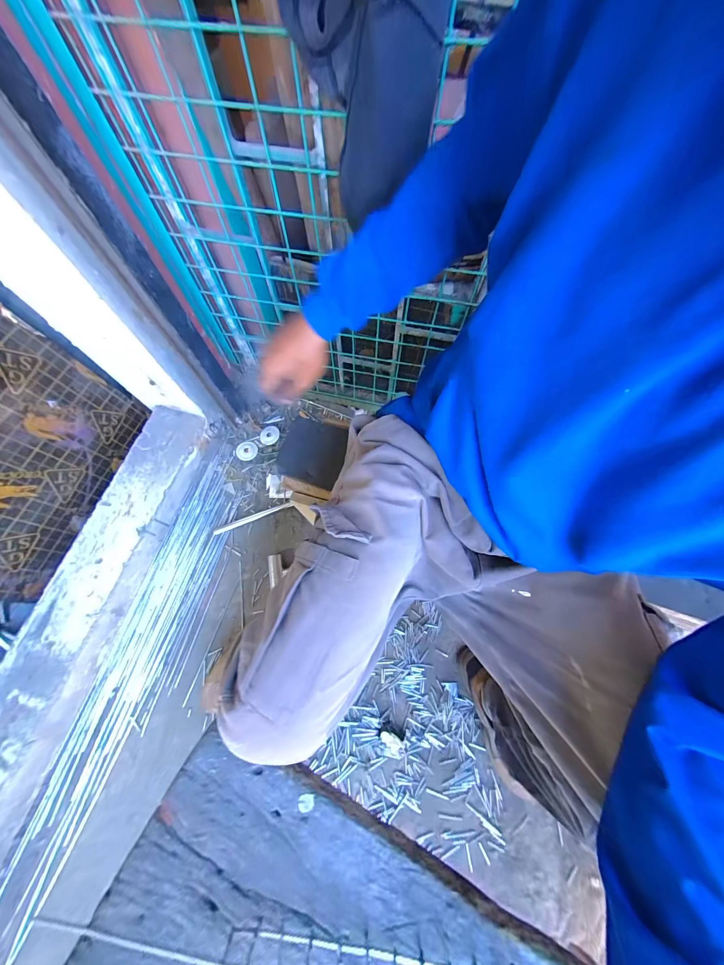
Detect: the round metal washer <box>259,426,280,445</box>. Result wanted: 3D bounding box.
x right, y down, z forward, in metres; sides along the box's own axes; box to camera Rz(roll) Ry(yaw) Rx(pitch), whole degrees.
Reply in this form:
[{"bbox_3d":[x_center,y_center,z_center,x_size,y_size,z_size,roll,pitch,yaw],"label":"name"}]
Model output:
[{"bbox_3d":[-0.270,-0.139,0.896,0.056,0.006,0.060,0,72,-1],"label":"round metal washer"}]

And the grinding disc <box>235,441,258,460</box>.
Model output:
[{"bbox_3d":[-0.334,-0.094,0.882,0.061,0.012,0.062,0,72,-1],"label":"grinding disc"}]

